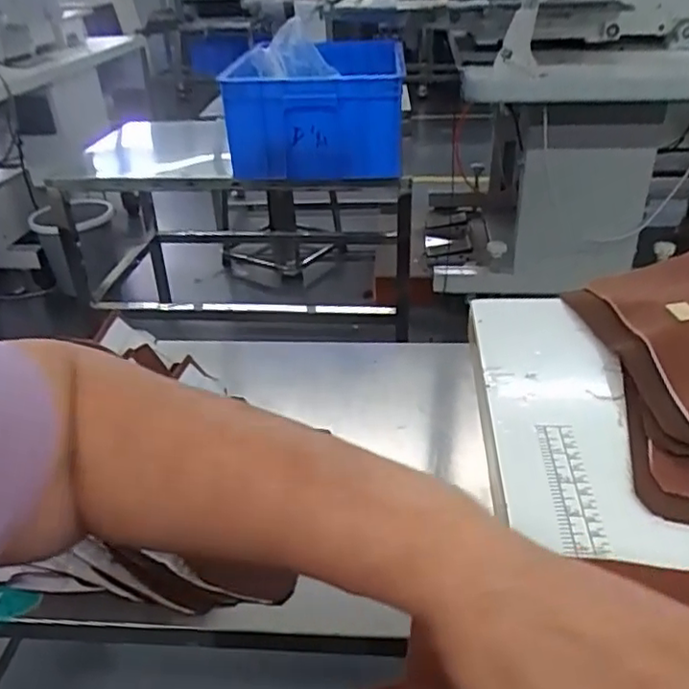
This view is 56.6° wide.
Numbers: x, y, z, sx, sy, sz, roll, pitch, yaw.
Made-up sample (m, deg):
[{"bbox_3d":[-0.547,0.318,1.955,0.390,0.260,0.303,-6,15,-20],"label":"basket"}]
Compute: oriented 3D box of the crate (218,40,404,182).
[{"bbox_3d":[-0.058,-0.521,1.396,0.345,0.218,0.480,0,32,4],"label":"crate"}]

